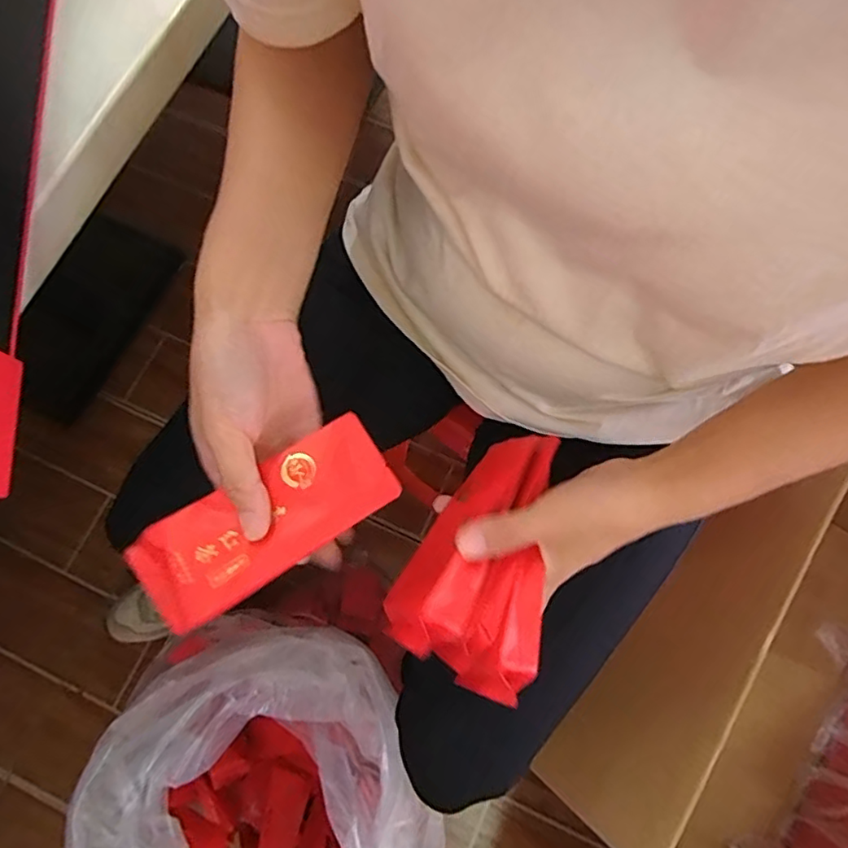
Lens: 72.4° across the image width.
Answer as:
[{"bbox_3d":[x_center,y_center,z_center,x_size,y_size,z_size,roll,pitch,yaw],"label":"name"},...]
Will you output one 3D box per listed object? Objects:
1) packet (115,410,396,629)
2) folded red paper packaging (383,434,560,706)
[{"bbox_3d":[-0.083,0.050,0.310,0.138,0.009,0.054,-32,77,-12],"label":"packet"},{"bbox_3d":[0.047,0.077,0.340,0.092,0.069,0.140,30,78,8],"label":"folded red paper packaging"}]

